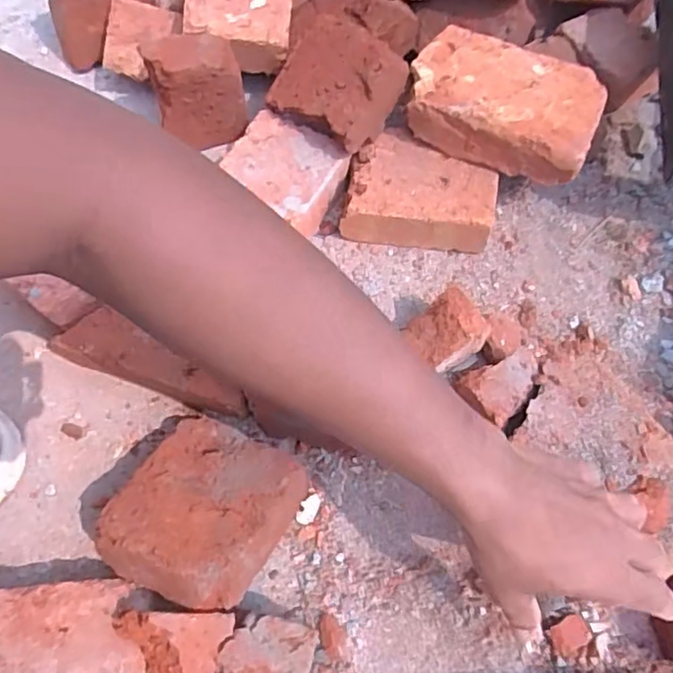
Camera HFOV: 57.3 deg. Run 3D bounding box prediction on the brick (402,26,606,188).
[{"bbox_3d":[0.152,-0.210,0.566,0.171,0.049,0.109,27,68,15],"label":"brick"}]

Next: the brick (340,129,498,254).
[{"bbox_3d":[0.081,-0.136,0.595,0.136,0.053,0.102,8,65,6],"label":"brick"}]

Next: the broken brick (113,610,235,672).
[{"bbox_3d":[-0.108,0.201,0.393,0.076,0.036,0.051,0,64,2],"label":"broken brick"}]

